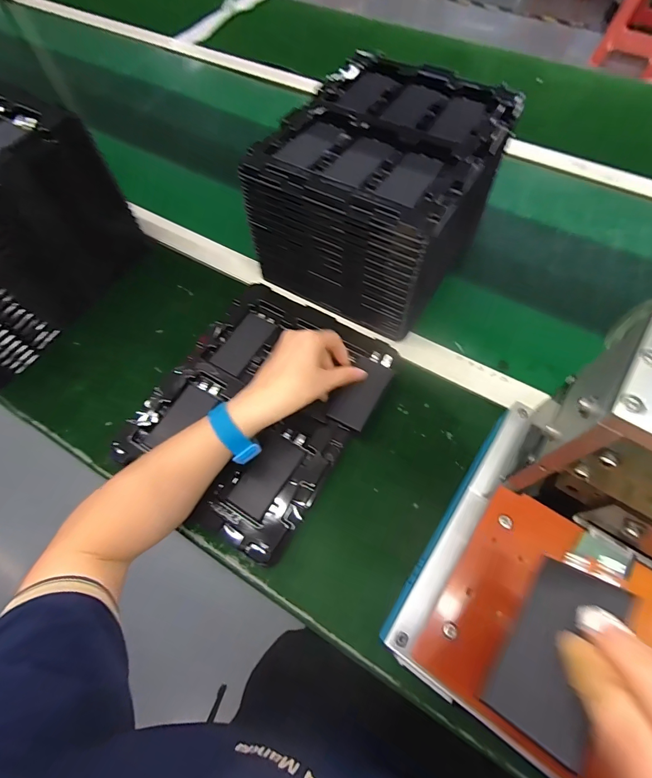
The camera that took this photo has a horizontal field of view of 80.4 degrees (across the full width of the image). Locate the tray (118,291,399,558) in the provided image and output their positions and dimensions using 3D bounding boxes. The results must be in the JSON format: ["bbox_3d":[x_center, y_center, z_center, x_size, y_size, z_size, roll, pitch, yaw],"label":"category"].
[{"bbox_3d":[-0.074,0.015,0.437,0.222,0.023,0.275,30,69,15],"label":"tray"}]

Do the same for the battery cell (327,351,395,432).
[{"bbox_3d":[0.041,0.000,0.434,0.046,0.006,0.093,31,76,16],"label":"battery cell"}]

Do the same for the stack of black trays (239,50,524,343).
[{"bbox_3d":[0.068,-0.242,0.475,0.209,0.152,0.262,28,68,15],"label":"stack of black trays"}]

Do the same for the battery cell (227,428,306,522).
[{"bbox_3d":[-0.060,0.085,0.407,0.050,0.008,0.095,26,68,14],"label":"battery cell"}]

